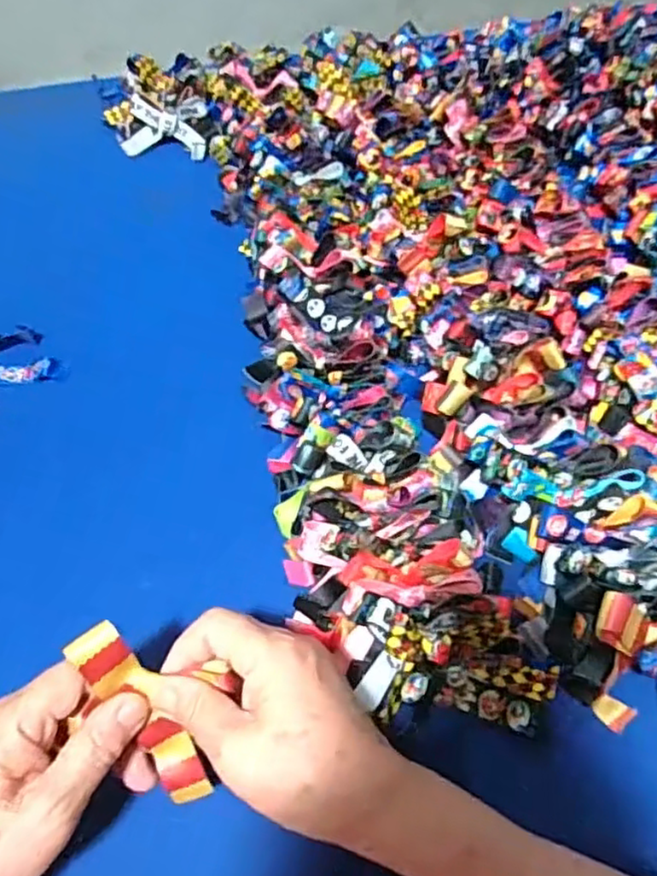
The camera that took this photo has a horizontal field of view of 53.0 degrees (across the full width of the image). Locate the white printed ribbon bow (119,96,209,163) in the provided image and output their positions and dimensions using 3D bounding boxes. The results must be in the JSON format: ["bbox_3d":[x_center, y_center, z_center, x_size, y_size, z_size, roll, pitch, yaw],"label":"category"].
[{"bbox_3d":[-0.179,-0.339,0.725,0.087,0.035,0.056,3,56,3],"label":"white printed ribbon bow"}]

